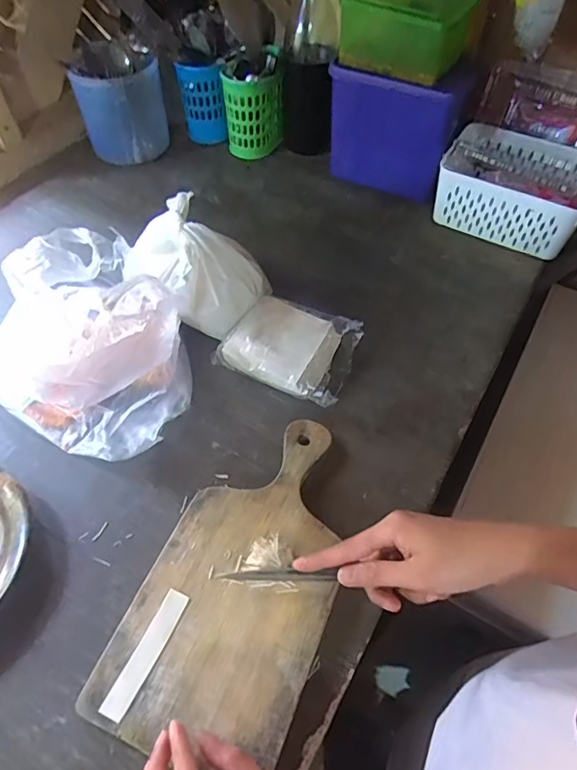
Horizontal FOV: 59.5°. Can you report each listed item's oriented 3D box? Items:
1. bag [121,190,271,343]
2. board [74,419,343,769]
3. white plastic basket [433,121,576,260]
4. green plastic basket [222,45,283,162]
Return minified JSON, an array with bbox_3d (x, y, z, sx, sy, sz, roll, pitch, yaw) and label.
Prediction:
[{"bbox_3d":[-0.116,-0.144,0.627,0.159,0.113,0.111,34,60,22],"label":"bag"},{"bbox_3d":[-0.034,0.161,0.456,0.157,0.012,0.303,19,56,13],"label":"board"},{"bbox_3d":[0.330,-0.288,0.735,0.199,0.105,0.146,27,58,18],"label":"white plastic basket"},{"bbox_3d":[-0.059,-0.480,0.860,0.097,0.127,0.115,-3,54,-2],"label":"green plastic basket"}]

